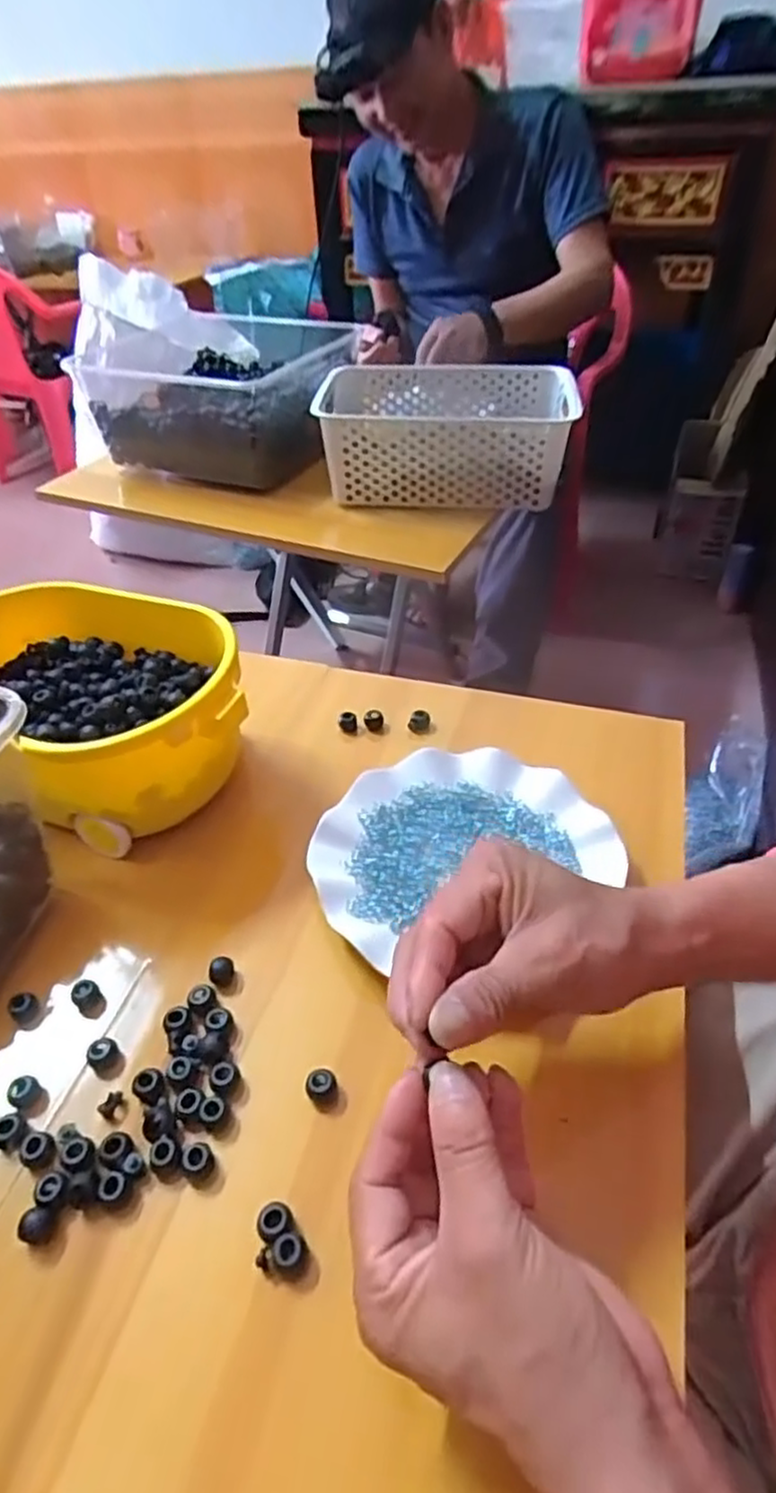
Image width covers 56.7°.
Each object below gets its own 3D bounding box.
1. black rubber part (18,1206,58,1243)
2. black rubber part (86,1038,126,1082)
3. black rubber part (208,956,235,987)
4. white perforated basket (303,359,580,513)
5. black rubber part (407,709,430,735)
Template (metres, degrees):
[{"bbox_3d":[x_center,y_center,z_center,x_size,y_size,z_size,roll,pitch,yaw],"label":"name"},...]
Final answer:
[{"bbox_3d":[-0.156,0.212,0.319,0.012,0.012,0.012,1,43,7],"label":"black rubber part"},{"bbox_3d":[-0.147,0.163,0.376,0.014,0.014,0.018,-32,49,-28],"label":"black rubber part"},{"bbox_3d":[-0.095,0.128,0.410,0.014,0.009,0.014,-3,43,3],"label":"black rubber part"},{"bbox_3d":[0.073,-0.397,0.914,0.306,0.110,0.237,4,42,8],"label":"white perforated basket"},{"bbox_3d":[0.025,-0.020,0.571,0.017,0.017,0.013,-1,43,5],"label":"black rubber part"}]

